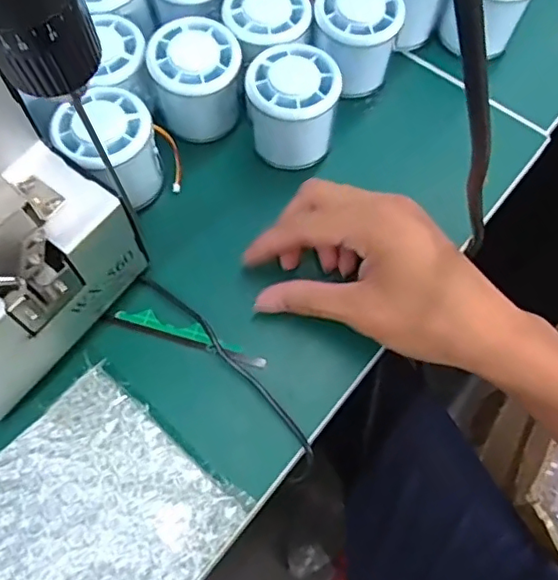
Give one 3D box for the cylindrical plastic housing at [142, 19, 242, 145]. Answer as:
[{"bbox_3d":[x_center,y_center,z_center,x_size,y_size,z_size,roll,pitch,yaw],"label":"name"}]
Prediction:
[{"bbox_3d":[-0.052,-0.133,0.379,0.054,0.061,0.055,0,66,0],"label":"cylindrical plastic housing"}]

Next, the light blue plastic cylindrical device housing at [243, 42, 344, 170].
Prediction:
[{"bbox_3d":[0.007,-0.117,0.370,0.053,0.063,0.053,0,66,0],"label":"light blue plastic cylindrical device housing"}]

